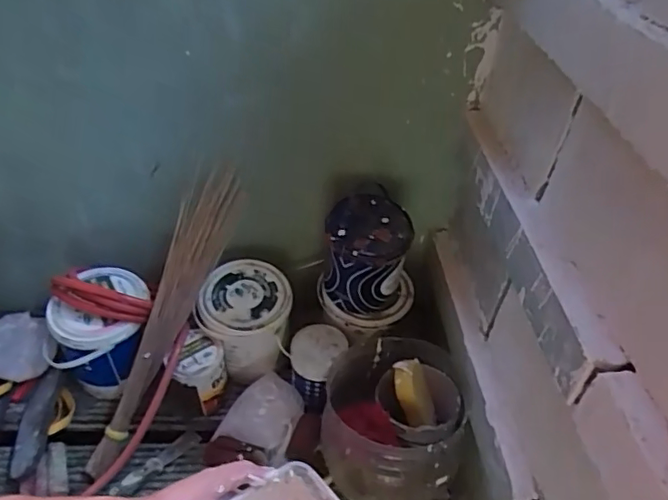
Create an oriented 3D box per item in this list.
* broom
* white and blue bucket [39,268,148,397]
[{"bbox_3d":[-0.297,0.111,1.023,0.096,0.077,0.548,21,86,18],"label":"broom"},{"bbox_3d":[-0.445,0.165,1.095,0.175,0.207,0.161,1,40,-6],"label":"white and blue bucket"}]

